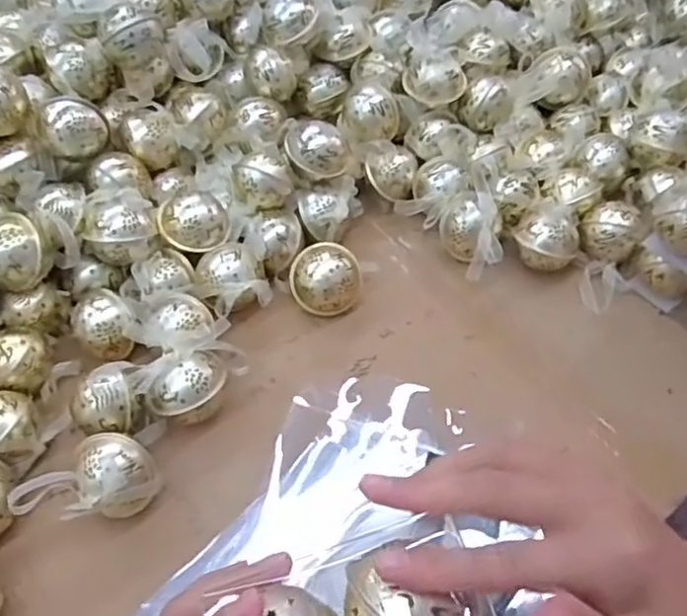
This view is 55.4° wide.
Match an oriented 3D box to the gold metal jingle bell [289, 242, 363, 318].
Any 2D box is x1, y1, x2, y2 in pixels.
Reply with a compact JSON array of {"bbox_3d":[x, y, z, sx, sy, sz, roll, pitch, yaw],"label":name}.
[{"bbox_3d":[-0.015,-0.026,0.574,0.056,0.046,0.055,-1,52,1],"label":"gold metal jingle bell"}]

